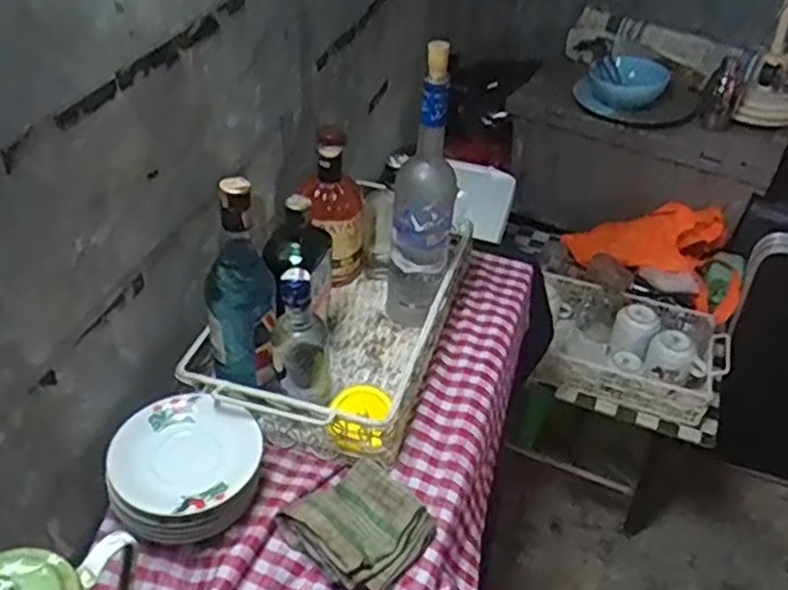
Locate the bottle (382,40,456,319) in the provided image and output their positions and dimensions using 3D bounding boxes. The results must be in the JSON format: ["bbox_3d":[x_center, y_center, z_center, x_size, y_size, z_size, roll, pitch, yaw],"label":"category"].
[{"bbox_3d":[0.034,-0.127,0.905,0.077,0.367,0.088,3,39,1],"label":"bottle"}]

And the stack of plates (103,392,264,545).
[{"bbox_3d":[-0.212,0.178,0.762,0.142,0.066,0.140,12,40,11],"label":"stack of plates"}]

